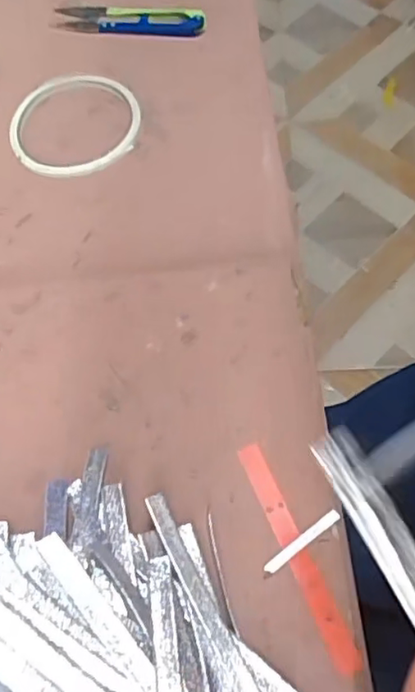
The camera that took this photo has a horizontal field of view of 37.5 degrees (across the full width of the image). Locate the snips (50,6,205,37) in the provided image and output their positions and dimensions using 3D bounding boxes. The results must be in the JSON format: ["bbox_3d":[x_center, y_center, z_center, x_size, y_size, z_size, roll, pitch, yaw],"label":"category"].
[{"bbox_3d":[-0.060,-0.247,0.465,0.116,0.011,0.026,9,64,8],"label":"snips"}]

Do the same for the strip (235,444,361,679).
[{"bbox_3d":[0.038,0.088,0.266,0.011,0.004,0.100,-25,64,-2],"label":"strip"}]

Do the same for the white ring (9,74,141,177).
[{"bbox_3d":[-0.091,-0.153,0.418,0.089,0.010,0.085,-1,63,2],"label":"white ring"}]

